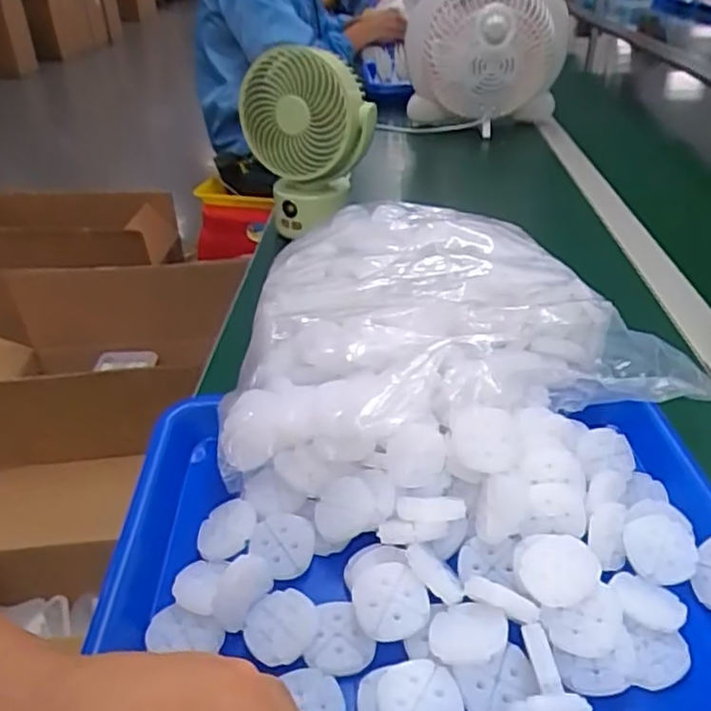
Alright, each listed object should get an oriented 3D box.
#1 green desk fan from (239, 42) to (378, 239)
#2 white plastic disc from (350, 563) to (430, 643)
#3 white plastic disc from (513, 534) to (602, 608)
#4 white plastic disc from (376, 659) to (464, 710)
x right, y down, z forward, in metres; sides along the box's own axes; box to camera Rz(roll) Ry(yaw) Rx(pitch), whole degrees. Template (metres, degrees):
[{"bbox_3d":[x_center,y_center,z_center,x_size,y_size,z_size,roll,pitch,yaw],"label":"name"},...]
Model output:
[{"bbox_3d":[-0.050,-0.226,0.684,0.124,0.177,0.077,17,39,25],"label":"green desk fan"},{"bbox_3d":[0.017,0.119,0.317,0.035,0.010,0.034,-1,65,1],"label":"white plastic disc"},{"bbox_3d":[0.098,0.103,0.319,0.039,0.007,0.036,-1,35,1],"label":"white plastic disc"},{"bbox_3d":[0.028,0.151,0.284,0.035,0.006,0.034,-1,35,1],"label":"white plastic disc"}]

